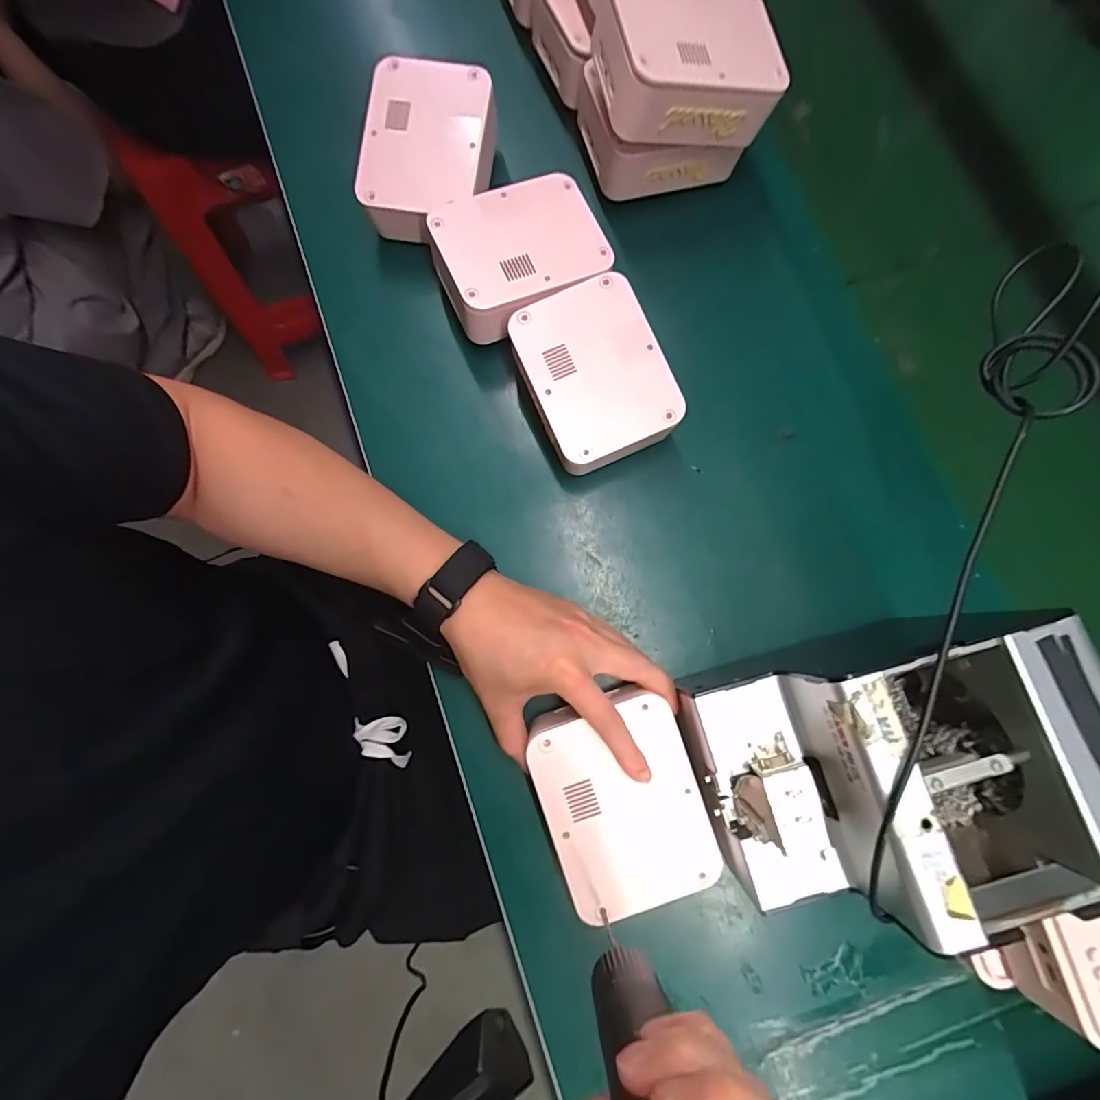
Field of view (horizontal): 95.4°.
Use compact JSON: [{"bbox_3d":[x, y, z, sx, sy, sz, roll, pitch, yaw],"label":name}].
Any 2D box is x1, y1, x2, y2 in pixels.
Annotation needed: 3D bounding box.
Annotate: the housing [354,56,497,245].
[{"bbox_3d":[-0.102,-0.332,0.425,0.102,0.057,0.130,7,79,0],"label":"housing"}]

